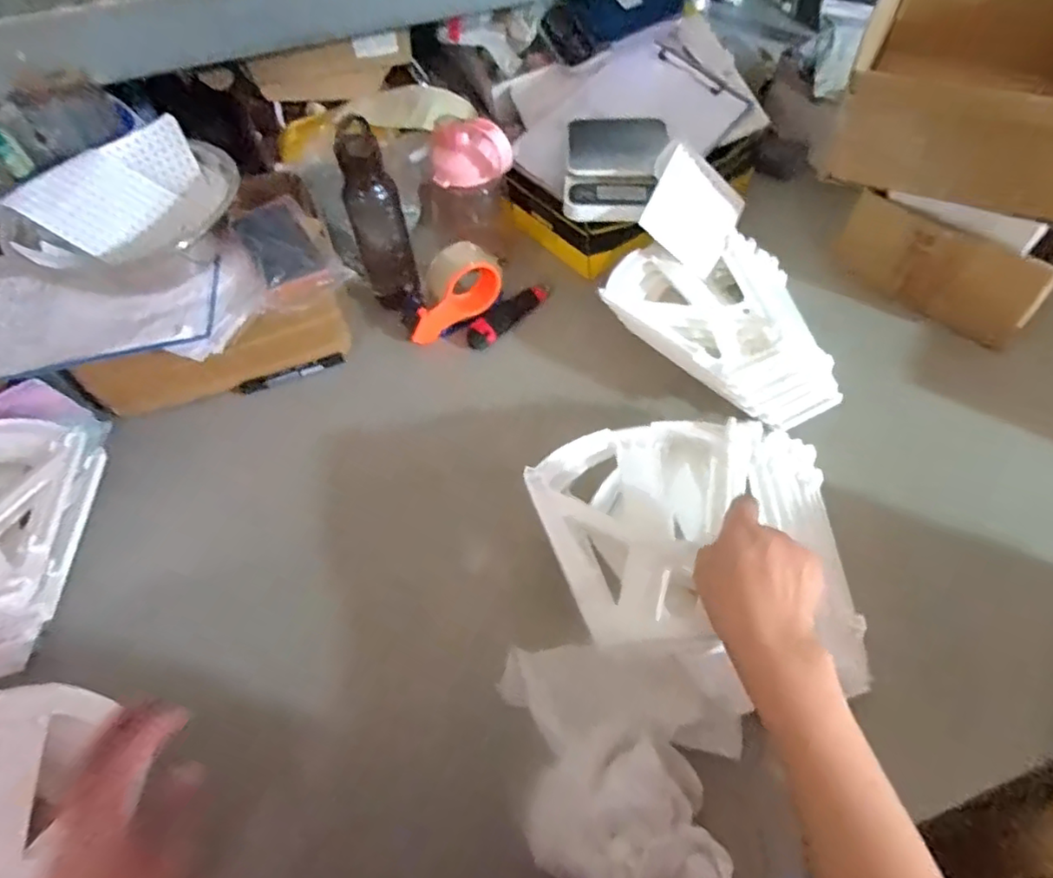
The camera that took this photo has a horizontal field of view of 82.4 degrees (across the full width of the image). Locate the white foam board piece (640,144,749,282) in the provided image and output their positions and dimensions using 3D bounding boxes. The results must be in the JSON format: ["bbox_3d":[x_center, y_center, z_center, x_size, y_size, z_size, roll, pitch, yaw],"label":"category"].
[{"bbox_3d":[0.214,-0.290,0.767,0.123,0.013,0.122,29,87,-21],"label":"white foam board piece"}]

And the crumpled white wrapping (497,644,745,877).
[{"bbox_3d":[0.066,0.255,0.487,0.198,0.067,0.173,12,57,12],"label":"crumpled white wrapping"}]

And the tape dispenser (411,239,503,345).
[{"bbox_3d":[-0.103,-0.197,0.795,0.137,0.077,0.068,-31,59,-16],"label":"tape dispenser"}]

